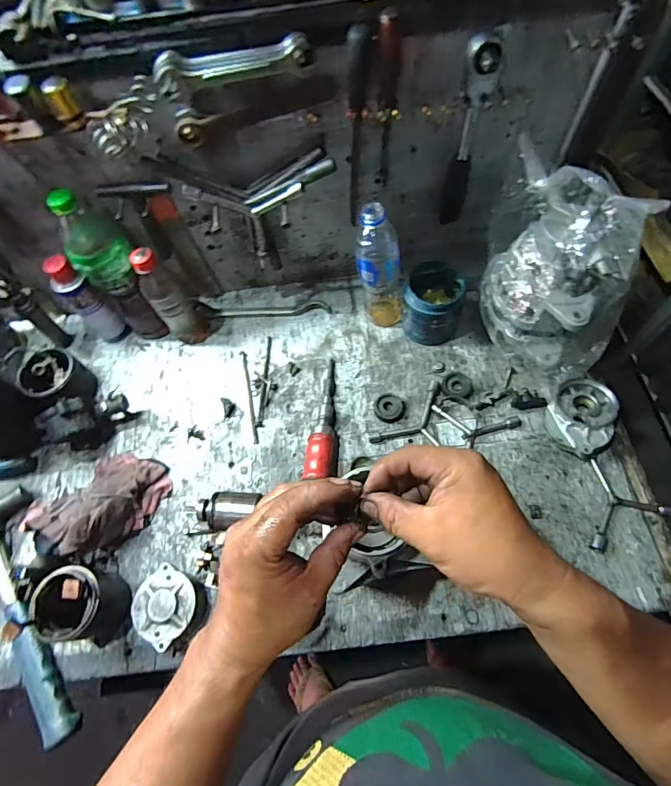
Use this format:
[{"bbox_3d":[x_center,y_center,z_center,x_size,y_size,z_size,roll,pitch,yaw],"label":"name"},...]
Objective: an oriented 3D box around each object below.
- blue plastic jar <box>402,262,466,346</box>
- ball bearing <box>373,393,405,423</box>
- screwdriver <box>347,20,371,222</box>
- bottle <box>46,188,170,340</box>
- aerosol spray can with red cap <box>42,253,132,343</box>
[{"bbox_3d":[0.155,-0.135,0.694,0.087,0.101,0.085,-2,63,3],"label":"blue plastic jar"},{"bbox_3d":[0.082,0.020,0.674,0.046,0.015,0.048,1,63,4],"label":"ball bearing"},{"bbox_3d":[0.029,-0.313,0.554,0.023,0.246,0.032,-8,63,0],"label":"screwdriver"},{"bbox_3d":[-0.322,-0.184,0.665,0.081,0.263,0.077,3,63,5],"label":"bottle"},{"bbox_3d":[-0.391,-0.139,0.703,0.050,0.169,0.055,39,72,20],"label":"aerosol spray can with red cap"}]

